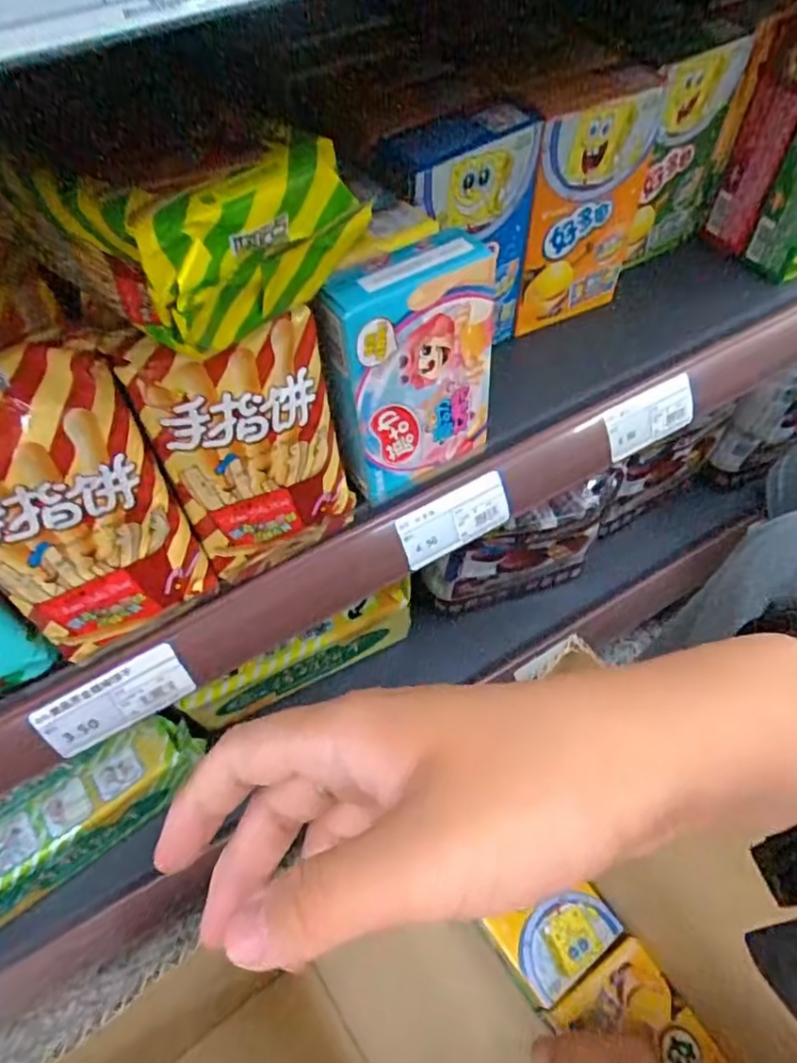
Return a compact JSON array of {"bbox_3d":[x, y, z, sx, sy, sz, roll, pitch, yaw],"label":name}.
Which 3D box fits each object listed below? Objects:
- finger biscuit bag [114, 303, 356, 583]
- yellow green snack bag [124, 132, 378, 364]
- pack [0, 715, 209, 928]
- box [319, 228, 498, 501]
[{"bbox_3d":[-0.069,-0.036,0.307,0.086,0.140,0.029,-22,59,-12],"label":"finger biscuit bag"},{"bbox_3d":[-0.051,-0.101,0.224,0.023,0.055,0.085,33,64,21],"label":"yellow green snack bag"},{"bbox_3d":[-0.274,0.239,0.508,0.226,0.079,0.056,-31,61,-17],"label":"pack"},{"bbox_3d":[0.005,-0.086,0.343,0.091,0.129,0.041,-29,61,-15],"label":"box"}]

